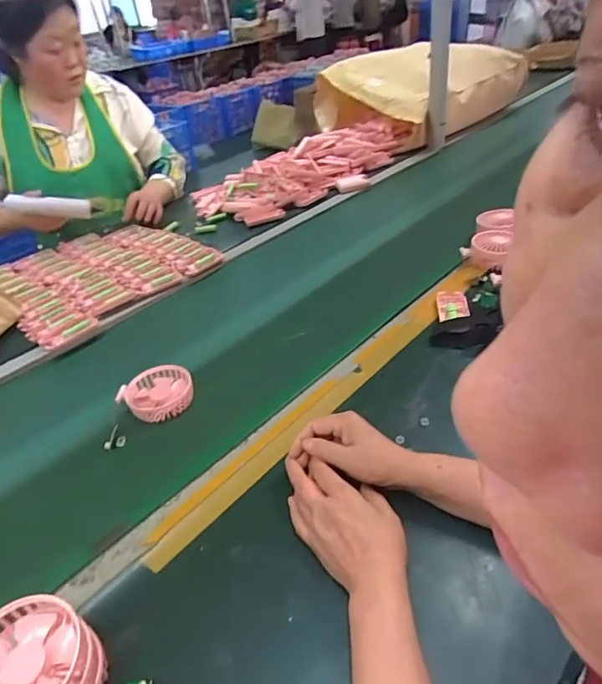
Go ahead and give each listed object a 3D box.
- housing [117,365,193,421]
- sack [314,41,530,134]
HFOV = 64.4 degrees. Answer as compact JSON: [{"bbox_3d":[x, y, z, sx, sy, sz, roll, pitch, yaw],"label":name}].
[{"bbox_3d":[-0.197,0.072,0.667,0.094,0.028,0.085,-30,41,-27],"label":"housing"},{"bbox_3d":[0.403,-0.856,1.603,0.620,0.225,0.373,-34,43,-31],"label":"sack"}]

